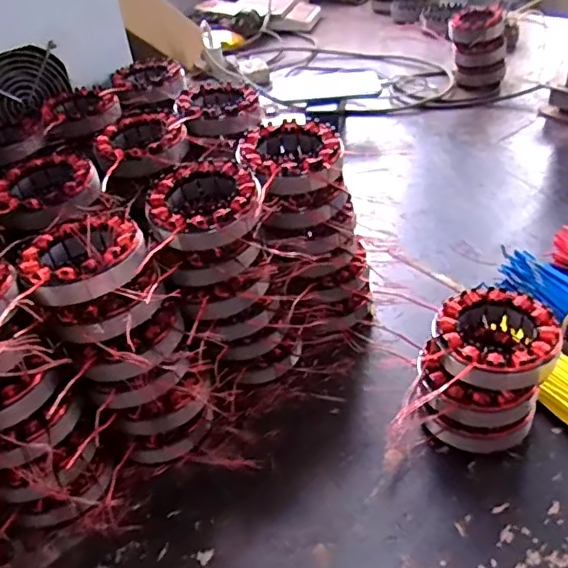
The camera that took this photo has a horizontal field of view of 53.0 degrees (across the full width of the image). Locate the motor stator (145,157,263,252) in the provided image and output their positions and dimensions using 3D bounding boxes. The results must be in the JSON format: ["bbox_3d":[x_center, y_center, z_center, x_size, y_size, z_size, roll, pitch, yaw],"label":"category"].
[{"bbox_3d":[-0.062,-0.061,0.447,0.085,0.034,0.091,-10,39,-4],"label":"motor stator"}]

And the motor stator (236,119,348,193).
[{"bbox_3d":[0.006,-0.106,0.487,0.085,0.033,0.092,-12,39,-6],"label":"motor stator"}]

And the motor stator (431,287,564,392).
[{"bbox_3d":[0.155,0.047,0.428,0.086,0.042,0.090,-4,38,3],"label":"motor stator"}]

